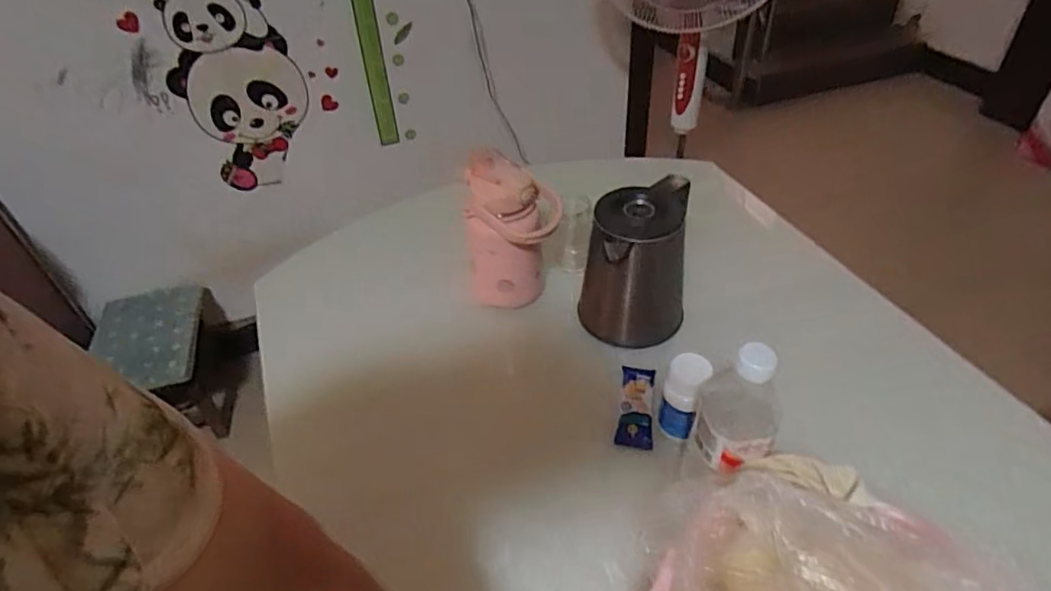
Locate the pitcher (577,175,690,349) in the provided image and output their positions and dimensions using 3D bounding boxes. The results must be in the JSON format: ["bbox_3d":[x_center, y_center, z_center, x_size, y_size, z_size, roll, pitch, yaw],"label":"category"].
[{"bbox_3d":[0.149,-0.050,0.840,0.138,0.175,0.164,2,42,7],"label":"pitcher"}]

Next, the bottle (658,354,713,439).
[{"bbox_3d":[0.180,0.119,0.696,0.048,0.102,0.046,21,48,25],"label":"bottle"}]

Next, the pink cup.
[{"bbox_3d":[-0.015,-0.083,0.850,0.123,0.216,0.085,8,43,13],"label":"pink cup"}]

